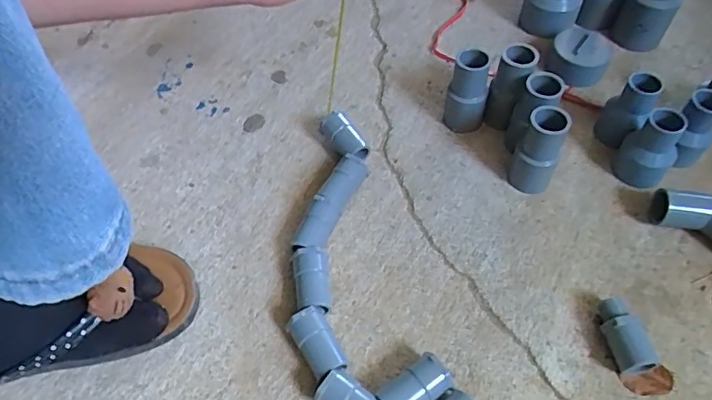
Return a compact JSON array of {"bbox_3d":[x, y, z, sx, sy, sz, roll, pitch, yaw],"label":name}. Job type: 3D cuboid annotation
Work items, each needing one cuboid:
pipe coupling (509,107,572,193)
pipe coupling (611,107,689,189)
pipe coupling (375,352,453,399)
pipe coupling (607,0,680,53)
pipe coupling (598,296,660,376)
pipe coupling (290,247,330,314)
[{"bbox_3d":[0.167,-0.044,0.482,0.037,0.082,0.038,-1,55,1],"label":"pipe coupling"},{"bbox_3d":[0.271,-0.046,0.487,0.048,0.070,0.047,32,62,22],"label":"pipe coupling"},{"bbox_3d":[0.042,0.140,0.385,0.051,0.029,0.027,-33,61,-20],"label":"pipe coupling"},{"bbox_3d":[0.331,-0.223,0.593,0.058,0.102,0.049,28,60,19],"label":"pipe coupling"},{"bbox_3d":[0.205,0.105,0.407,0.023,0.029,0.057,-12,56,-7],"label":"pipe coupling"},{"bbox_3d":[-0.036,0.069,0.438,0.028,0.030,0.054,-5,55,-2],"label":"pipe coupling"}]

